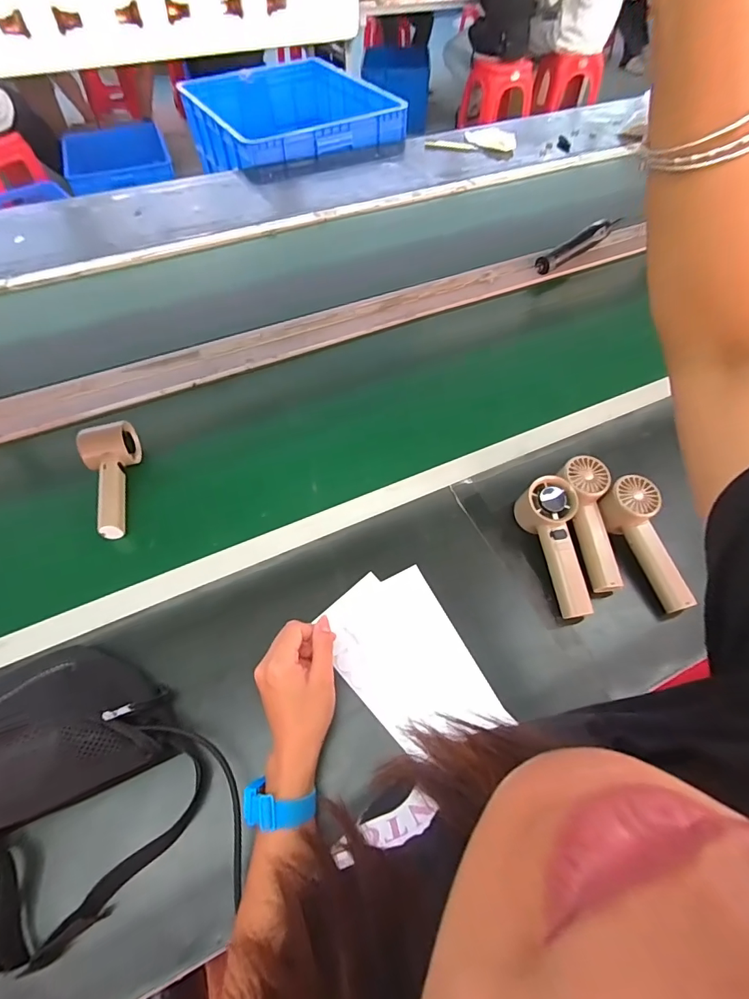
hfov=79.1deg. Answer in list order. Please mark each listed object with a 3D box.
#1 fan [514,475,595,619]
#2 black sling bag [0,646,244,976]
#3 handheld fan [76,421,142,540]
[{"bbox_3d":[0.214,0.055,0.535,0.055,0.056,0.159,-10,77,-7],"label":"fan"},{"bbox_3d":[-0.334,0.283,0.350,0.416,0.080,0.255,-24,59,-16],"label":"black sling bag"},{"bbox_3d":[-0.325,-0.029,0.569,0.068,0.052,0.160,-21,58,-14],"label":"handheld fan"}]

